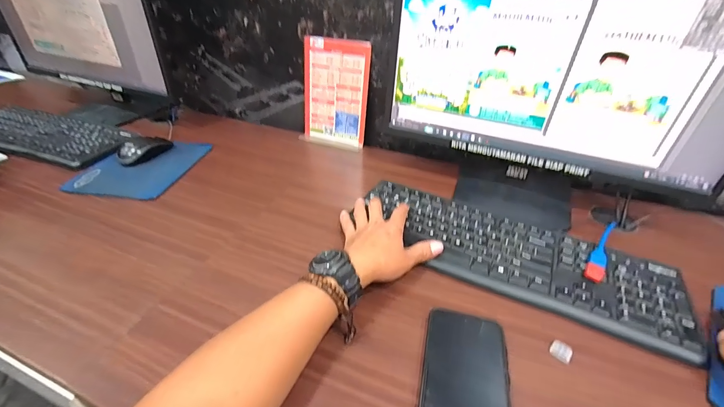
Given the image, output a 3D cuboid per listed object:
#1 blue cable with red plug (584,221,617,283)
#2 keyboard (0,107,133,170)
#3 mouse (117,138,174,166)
[{"bbox_3d":[0.324,0.061,0.434,0.020,0.012,0.118,27,47,28],"label":"blue cable with red plug"},{"bbox_3d":[-0.693,-0.153,0.692,0.422,0.024,0.155,13,38,15],"label":"keyboard"},{"bbox_3d":[-0.427,-0.108,0.635,0.047,0.034,0.096,31,46,34],"label":"mouse"}]

